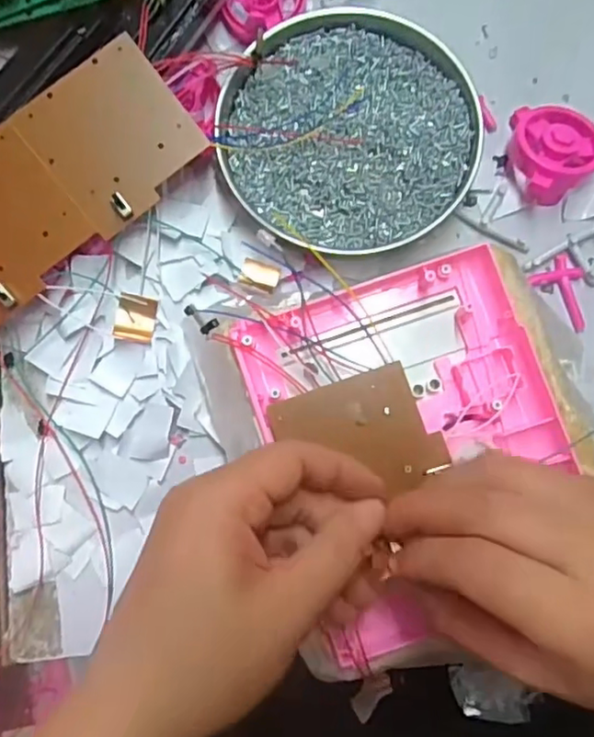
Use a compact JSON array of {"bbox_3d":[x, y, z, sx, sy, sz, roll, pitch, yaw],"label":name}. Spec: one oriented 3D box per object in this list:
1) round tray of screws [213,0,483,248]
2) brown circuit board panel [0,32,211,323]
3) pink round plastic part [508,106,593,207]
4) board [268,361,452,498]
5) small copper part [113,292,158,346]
[{"bbox_3d":[0.028,-0.129,0.328,0.135,0.019,0.129,0,84,1],"label":"round tray of screws"},{"bbox_3d":[-0.120,-0.093,0.303,0.144,0.016,0.071,-42,85,-3],"label":"brown circuit board panel"},{"bbox_3d":[0.135,-0.119,0.328,0.051,0.020,0.051,0,84,1],"label":"pink round plastic part"},{"bbox_3d":[0.029,0.032,0.286,0.071,0.004,0.056,-20,85,-1],"label":"board"},{"bbox_3d":[-0.086,-0.027,0.325,0.019,0.007,0.024,8,84,2],"label":"small copper part"}]

